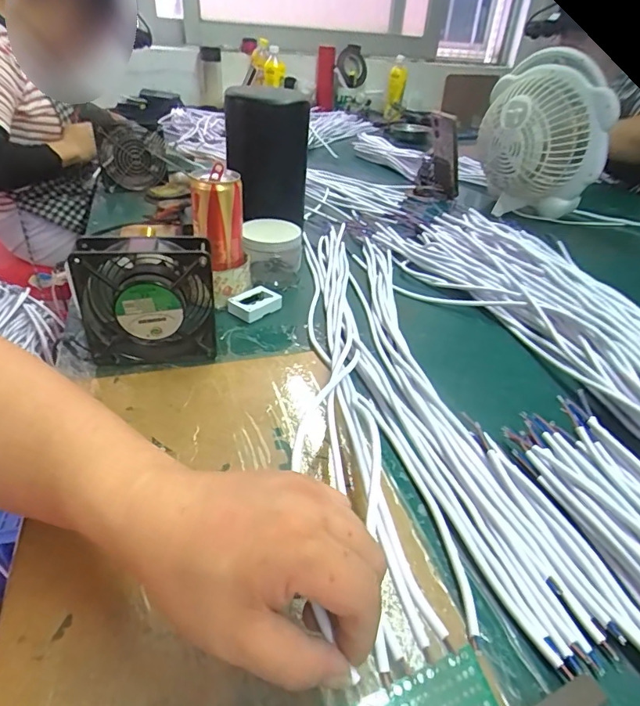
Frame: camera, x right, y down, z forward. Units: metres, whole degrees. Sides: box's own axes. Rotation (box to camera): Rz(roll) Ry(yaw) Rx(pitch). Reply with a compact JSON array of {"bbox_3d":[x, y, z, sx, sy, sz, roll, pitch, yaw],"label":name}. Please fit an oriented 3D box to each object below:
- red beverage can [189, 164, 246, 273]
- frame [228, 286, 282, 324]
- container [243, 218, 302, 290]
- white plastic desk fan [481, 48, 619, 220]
[{"bbox_3d":[-0.118,-0.158,0.541,0.056,0.105,0.050,-2,36,-8],"label":"red beverage can"},{"bbox_3d":[-0.079,-0.060,0.566,0.045,0.020,0.055,29,43,30],"label":"frame"},{"bbox_3d":[-0.062,-0.138,0.629,0.071,0.063,0.086,4,36,0],"label":"container"},{"bbox_3d":[0.404,-0.391,0.848,0.185,0.256,0.171,10,36,8],"label":"white plastic desk fan"}]

